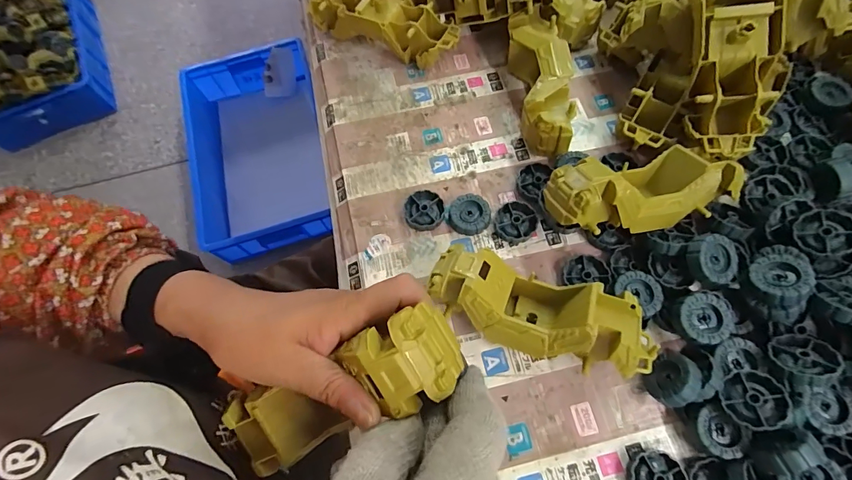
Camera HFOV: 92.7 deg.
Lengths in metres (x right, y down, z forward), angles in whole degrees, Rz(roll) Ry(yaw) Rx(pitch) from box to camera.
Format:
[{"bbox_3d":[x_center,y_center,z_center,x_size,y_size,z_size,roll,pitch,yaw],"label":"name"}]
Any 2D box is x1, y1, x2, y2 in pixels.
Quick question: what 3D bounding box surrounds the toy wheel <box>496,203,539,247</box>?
[{"bbox_3d":[0.084,-0.016,0.379,0.037,0.013,0.040,-1,67,2],"label":"toy wheel"}]

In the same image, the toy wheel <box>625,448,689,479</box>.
[{"bbox_3d":[0.170,0.177,0.300,0.041,0.013,0.038,-1,67,2],"label":"toy wheel"}]

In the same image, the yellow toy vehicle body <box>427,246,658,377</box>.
[{"bbox_3d":[0.087,0.058,0.321,0.168,0.067,0.060,17,69,9],"label":"yellow toy vehicle body"}]

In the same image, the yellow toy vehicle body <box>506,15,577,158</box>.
[{"bbox_3d":[0.115,-0.156,0.414,0.049,0.059,0.153,-4,67,1],"label":"yellow toy vehicle body"}]

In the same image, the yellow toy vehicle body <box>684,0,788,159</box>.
[{"bbox_3d":[0.254,-0.163,0.337,0.064,0.049,0.183,-1,93,2],"label":"yellow toy vehicle body"}]

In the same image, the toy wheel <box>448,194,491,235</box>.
[{"bbox_3d":[0.042,-0.023,0.385,0.037,0.013,0.039,-1,67,2],"label":"toy wheel"}]

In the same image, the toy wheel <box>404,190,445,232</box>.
[{"bbox_3d":[-0.002,-0.027,0.390,0.036,0.012,0.039,-1,67,2],"label":"toy wheel"}]

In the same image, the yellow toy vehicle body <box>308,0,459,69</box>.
[{"bbox_3d":[-0.049,-0.248,0.466,0.180,0.052,0.058,26,71,13],"label":"yellow toy vehicle body"}]

